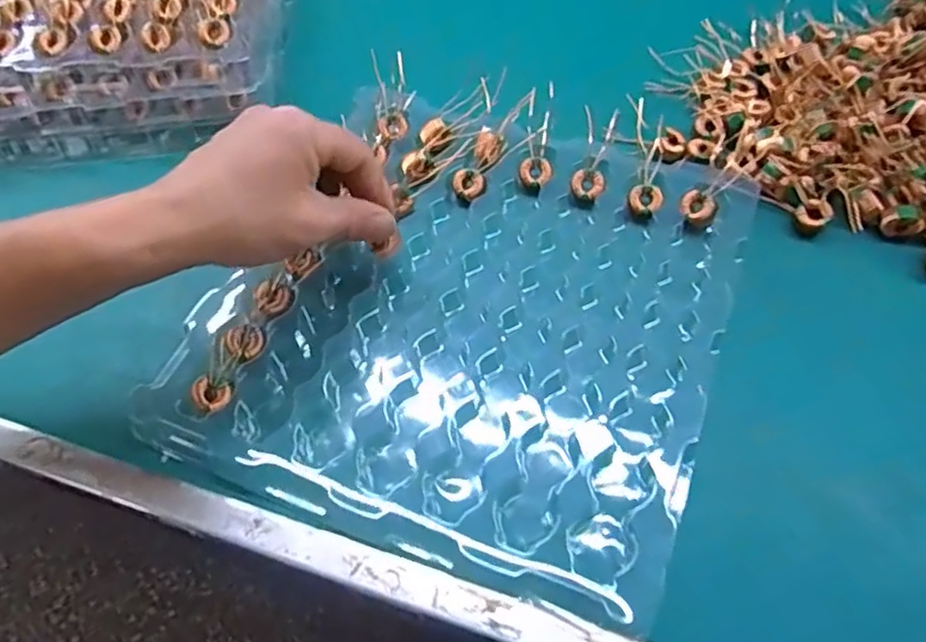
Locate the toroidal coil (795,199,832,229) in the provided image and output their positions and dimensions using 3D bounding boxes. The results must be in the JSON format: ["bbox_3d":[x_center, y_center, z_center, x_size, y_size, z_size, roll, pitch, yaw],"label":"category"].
[{"bbox_3d":[0.219,-0.066,0.415,0.019,0.014,0.017,32,65,20],"label":"toroidal coil"}]

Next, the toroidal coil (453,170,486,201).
[{"bbox_3d":[0.004,-0.091,0.442,0.022,0.010,0.021,-1,59,2],"label":"toroidal coil"}]

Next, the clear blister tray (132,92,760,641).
[{"bbox_3d":[0.003,-0.012,0.390,0.276,0.022,0.280,18,61,14],"label":"clear blister tray"}]

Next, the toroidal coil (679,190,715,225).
[{"bbox_3d":[0.147,-0.072,0.416,0.021,0.004,0.021,-2,75,7],"label":"toroidal coil"}]

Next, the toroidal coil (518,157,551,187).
[{"bbox_3d":[0.048,-0.101,0.445,0.022,0.007,0.020,-1,59,2],"label":"toroidal coil"}]

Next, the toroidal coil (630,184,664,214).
[{"bbox_3d":[0.117,-0.078,0.425,0.020,0.008,0.018,13,60,11],"label":"toroidal coil"}]

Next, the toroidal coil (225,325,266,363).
[{"bbox_3d":[-0.123,0.013,0.376,0.020,0.005,0.022,-1,59,2],"label":"toroidal coil"}]

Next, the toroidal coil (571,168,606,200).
[{"bbox_3d":[0.082,-0.090,0.434,0.021,0.007,0.020,-1,59,2],"label":"toroidal coil"}]

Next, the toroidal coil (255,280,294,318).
[{"bbox_3d":[-0.112,-0.013,0.395,0.021,0.010,0.020,-1,59,2],"label":"toroidal coil"}]

